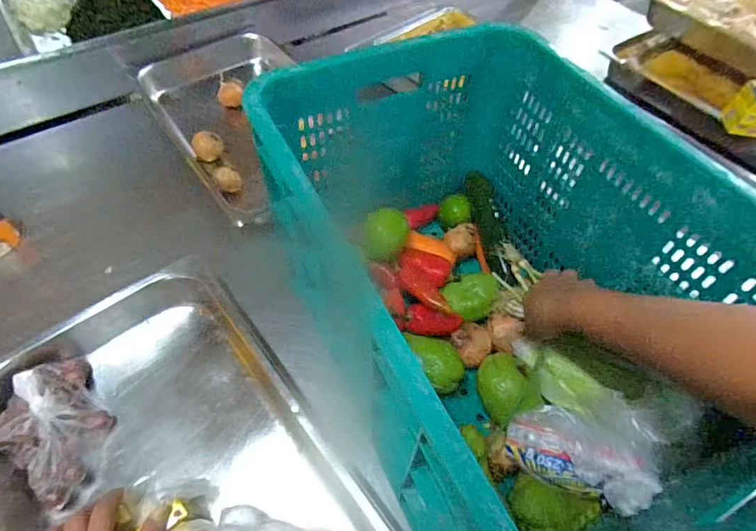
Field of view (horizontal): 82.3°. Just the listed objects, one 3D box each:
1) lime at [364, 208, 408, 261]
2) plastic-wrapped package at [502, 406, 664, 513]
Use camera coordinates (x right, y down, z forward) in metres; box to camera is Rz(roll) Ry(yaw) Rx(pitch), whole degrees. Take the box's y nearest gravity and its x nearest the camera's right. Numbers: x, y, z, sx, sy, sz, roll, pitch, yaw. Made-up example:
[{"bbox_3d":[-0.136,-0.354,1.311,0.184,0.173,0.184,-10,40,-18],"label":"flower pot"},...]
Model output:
[{"bbox_3d":[0.011,-0.039,0.575,0.055,0.054,0.050,1,55,-2],"label":"lime"},{"bbox_3d":[0.197,0.188,0.426,0.066,0.048,0.140,-43,31,-27],"label":"plastic-wrapped package"}]

